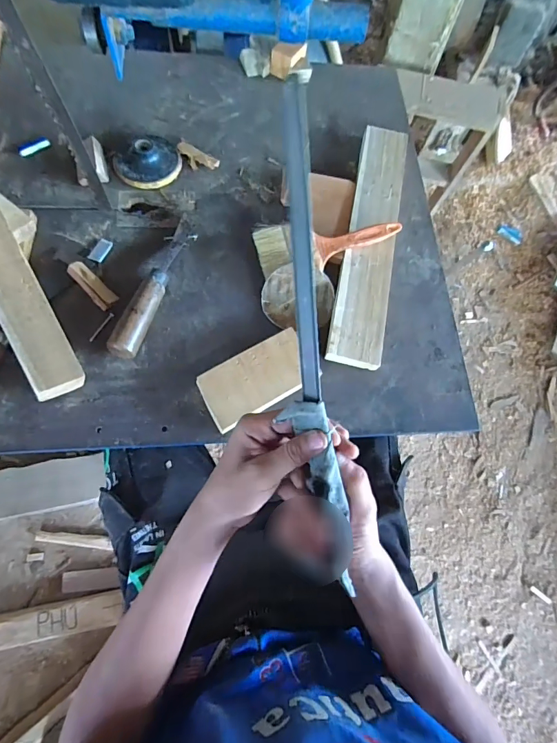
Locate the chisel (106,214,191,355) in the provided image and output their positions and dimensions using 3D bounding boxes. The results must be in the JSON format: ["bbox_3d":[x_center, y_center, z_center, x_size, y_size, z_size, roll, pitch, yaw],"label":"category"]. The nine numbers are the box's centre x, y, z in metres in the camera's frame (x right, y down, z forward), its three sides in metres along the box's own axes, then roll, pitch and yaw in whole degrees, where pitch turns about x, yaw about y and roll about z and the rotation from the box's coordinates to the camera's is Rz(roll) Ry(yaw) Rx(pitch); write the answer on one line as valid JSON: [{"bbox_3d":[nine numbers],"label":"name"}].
[{"bbox_3d":[-0.149,-0.114,0.485,0.027,0.040,0.216,17,69,0],"label":"chisel"}]

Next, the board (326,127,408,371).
[{"bbox_3d":[0.129,-0.190,0.539,0.066,0.014,0.393,13,69,-1],"label":"board"}]

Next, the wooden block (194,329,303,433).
[{"bbox_3d":[-0.024,0.008,0.457,0.130,0.010,0.072,-31,73,-10],"label":"wooden block"}]

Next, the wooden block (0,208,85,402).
[{"bbox_3d":[-0.276,-0.090,0.403,0.046,0.023,0.244,-27,90,-9],"label":"wooden block"}]

